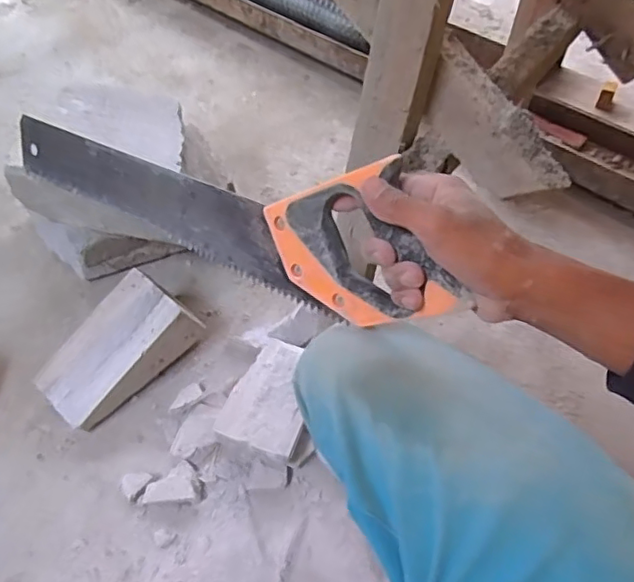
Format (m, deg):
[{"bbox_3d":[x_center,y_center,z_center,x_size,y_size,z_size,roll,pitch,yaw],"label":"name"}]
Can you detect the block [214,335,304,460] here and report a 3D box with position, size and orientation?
[{"bbox_3d":[-0.055,0.134,0.761,0.097,0.040,0.153,16,52,10],"label":"block"}]

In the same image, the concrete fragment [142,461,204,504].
[{"bbox_3d":[-0.170,0.227,0.710,0.069,0.015,0.048,2,51,-1],"label":"concrete fragment"}]

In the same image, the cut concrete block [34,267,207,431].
[{"bbox_3d":[-0.258,0.072,0.779,0.107,0.103,0.211,36,58,24],"label":"cut concrete block"}]

